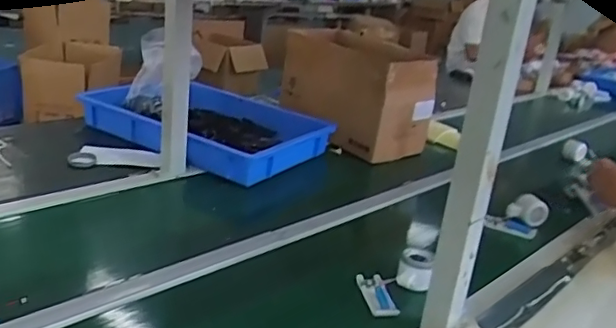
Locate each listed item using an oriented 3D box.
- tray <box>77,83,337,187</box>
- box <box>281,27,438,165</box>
[{"bbox_3d":[-0.254,-0.085,1.485,0.532,0.107,0.373,20,23,29],"label":"tray"},{"bbox_3d":[0.131,-0.207,1.640,0.200,0.299,0.437,-11,27,-43],"label":"box"}]

